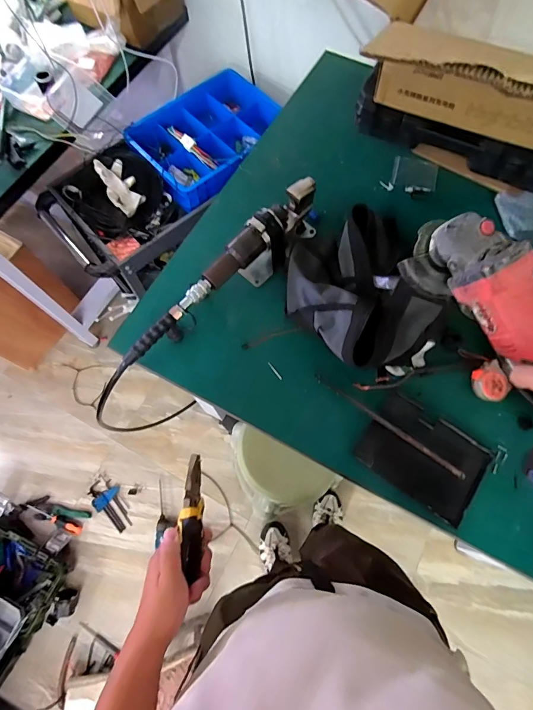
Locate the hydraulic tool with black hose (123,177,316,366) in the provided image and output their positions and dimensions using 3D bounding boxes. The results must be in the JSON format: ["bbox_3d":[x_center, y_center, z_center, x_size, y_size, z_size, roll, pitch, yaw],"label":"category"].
[{"bbox_3d":[-0.076,-0.154,0.723,0.470,0.126,0.063,-41,75,-12],"label":"hydraulic tool with black hose"}]

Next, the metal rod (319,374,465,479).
[{"bbox_3d":[0.216,0.124,0.667,0.300,0.012,0.013,34,75,12],"label":"metal rod"}]

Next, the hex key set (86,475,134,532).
[{"bbox_3d":[-0.587,0.562,1.409,0.097,0.019,0.212,-42,75,-13],"label":"hex key set"}]

